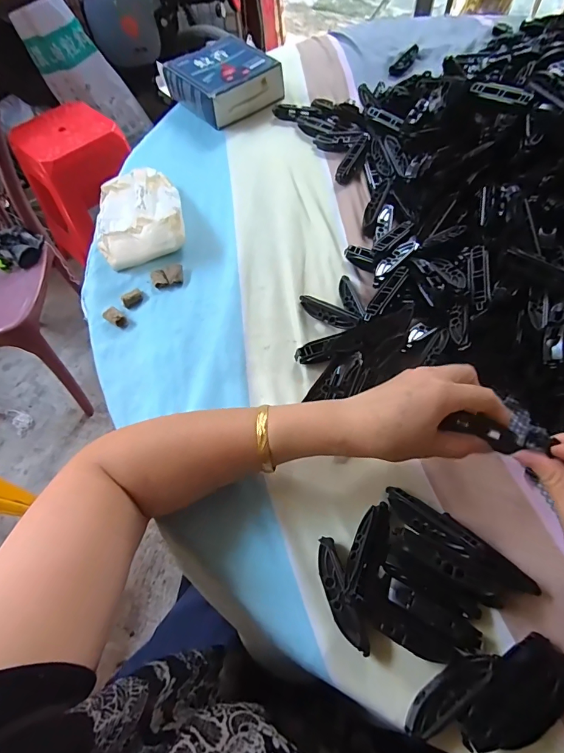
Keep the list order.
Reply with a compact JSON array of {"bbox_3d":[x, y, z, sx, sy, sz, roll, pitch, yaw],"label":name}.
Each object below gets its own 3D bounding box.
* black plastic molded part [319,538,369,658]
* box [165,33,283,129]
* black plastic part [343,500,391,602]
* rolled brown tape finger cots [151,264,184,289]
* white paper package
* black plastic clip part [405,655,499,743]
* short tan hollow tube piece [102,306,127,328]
[{"bbox_3d":[0.043,0.163,0.300,0.019,0.015,0.080,-16,62,-5],"label":"black plastic molded part"},{"bbox_3d":[-0.093,-0.473,0.643,0.145,0.049,0.150,-38,66,-16],"label":"box"},{"bbox_3d":[0.069,0.134,0.312,0.026,0.019,0.078,23,48,15],"label":"black plastic part"},{"bbox_3d":[-0.134,-0.119,0.473,0.036,0.008,0.031,-20,62,-7],"label":"rolled brown tape finger cots"},{"bbox_3d":[-0.181,-0.208,0.503,0.107,0.040,0.147,-13,61,-4],"label":"white paper package"},{"bbox_3d":[0.114,0.213,0.273,0.074,0.015,0.021,-33,64,-13],"label":"black plastic clip part"},{"bbox_3d":[-0.185,-0.067,0.448,0.031,0.008,0.016,35,69,20],"label":"short tan hollow tube piece"}]

